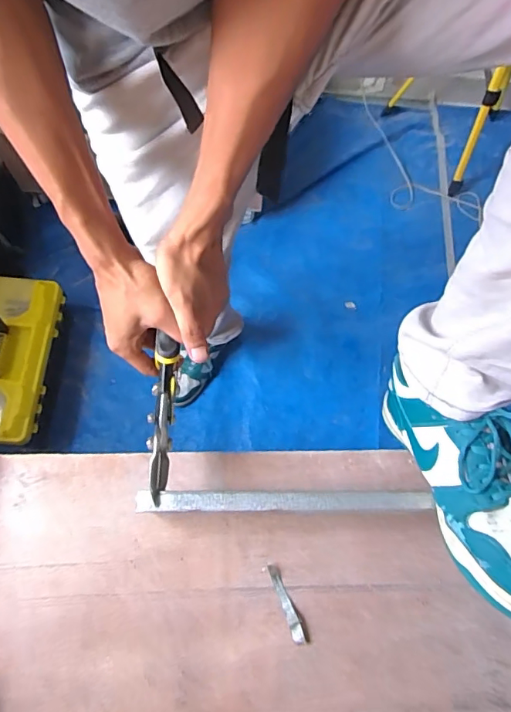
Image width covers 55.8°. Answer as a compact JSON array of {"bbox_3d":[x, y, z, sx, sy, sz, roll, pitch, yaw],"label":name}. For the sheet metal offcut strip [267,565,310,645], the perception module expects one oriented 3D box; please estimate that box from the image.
[{"bbox_3d":[0.031,0.238,0.462,0.014,0.004,0.074,-22,70,-10],"label":"sheet metal offcut strip"}]

